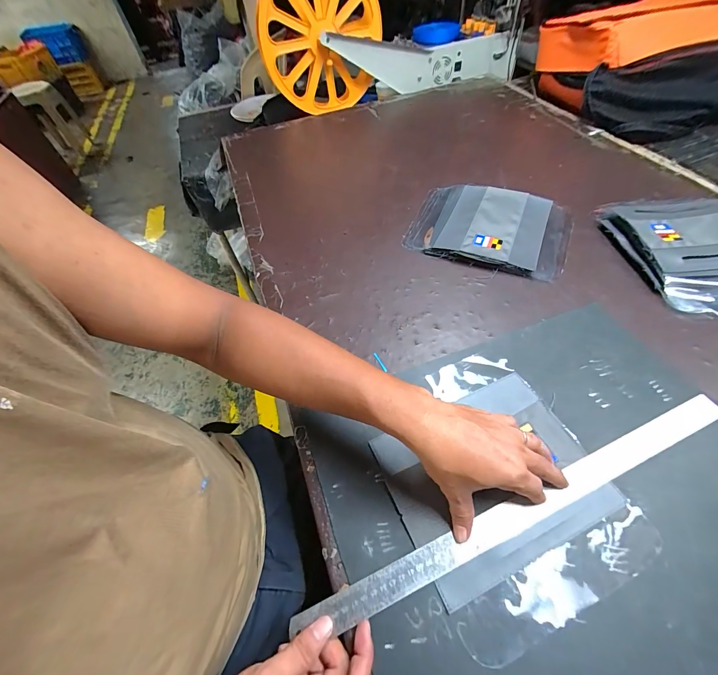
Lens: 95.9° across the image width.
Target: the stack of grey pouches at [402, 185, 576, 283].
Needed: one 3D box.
[{"bbox_3d":[0.250,-0.219,0.623,0.287,0.025,0.235,20,57,19],"label":"stack of grey pouches"}]

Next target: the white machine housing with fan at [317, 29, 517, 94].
[{"bbox_3d":[0.218,-0.903,1.040,0.656,0.178,0.098,-20,54,-10],"label":"white machine housing with fan"}]

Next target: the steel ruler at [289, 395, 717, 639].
[{"bbox_3d":[0.185,0.178,0.342,0.516,0.006,0.028,-21,56,-11],"label":"steel ruler"}]

